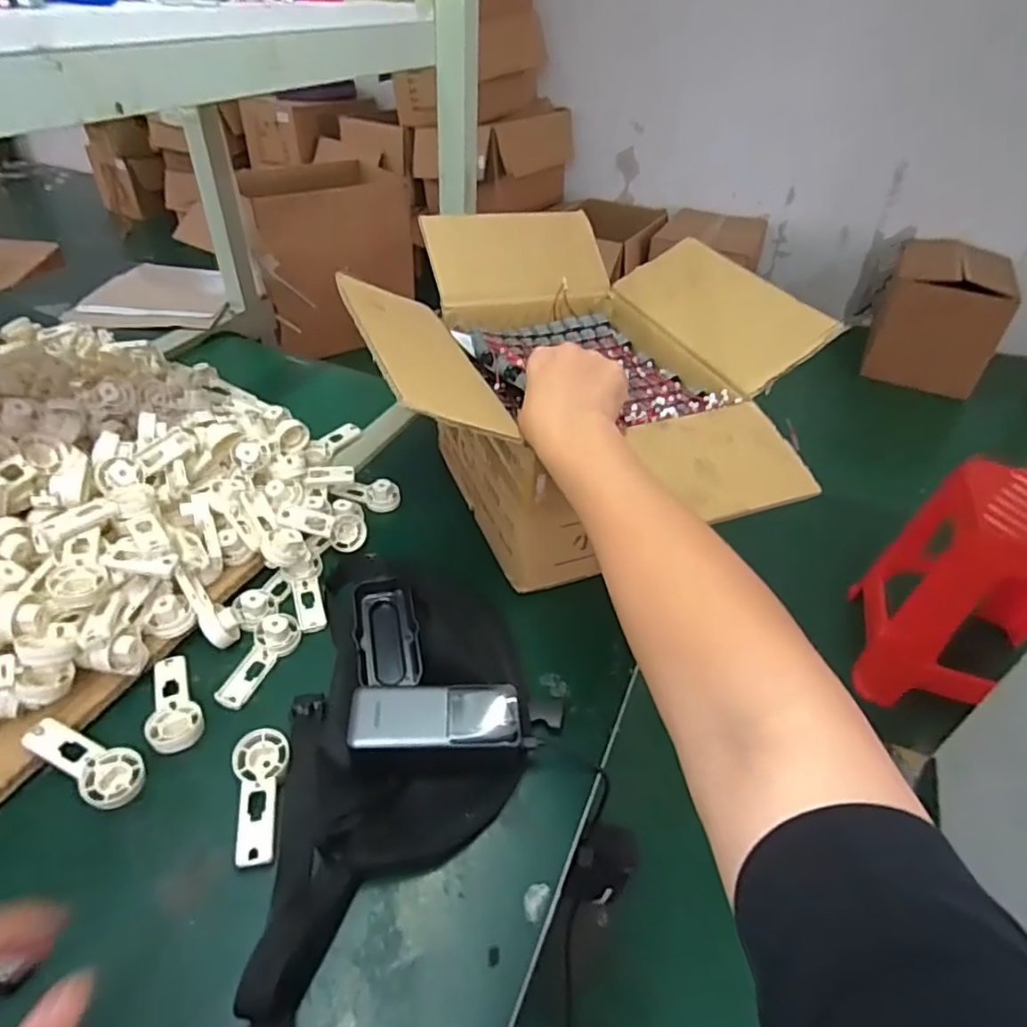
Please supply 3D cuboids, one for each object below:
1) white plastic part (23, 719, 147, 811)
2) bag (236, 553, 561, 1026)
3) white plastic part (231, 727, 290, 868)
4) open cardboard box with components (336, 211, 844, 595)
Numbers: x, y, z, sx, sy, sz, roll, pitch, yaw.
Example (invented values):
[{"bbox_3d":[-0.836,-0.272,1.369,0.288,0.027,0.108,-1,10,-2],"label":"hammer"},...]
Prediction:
[{"bbox_3d":[-0.322,0.185,0.468,0.092,0.014,0.040,31,43,0],"label":"white plastic part"},{"bbox_3d":[-0.073,0.166,0.503,0.219,0.052,0.367,-2,40,-7],"label":"bag"},{"bbox_3d":[-0.188,0.206,0.462,0.038,0.014,0.093,-6,41,-12],"label":"white plastic part"},{"bbox_3d":[0.060,-0.111,0.664,0.399,0.255,0.467,-18,45,-24],"label":"open cardboard box with components"}]

